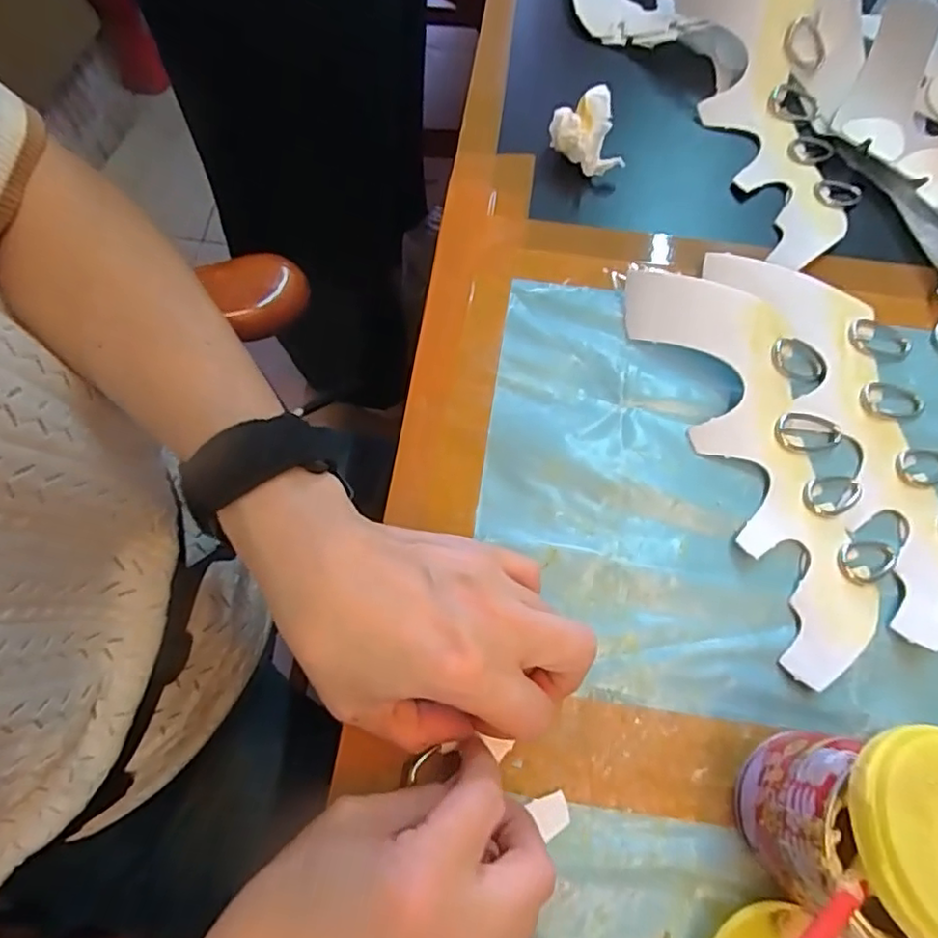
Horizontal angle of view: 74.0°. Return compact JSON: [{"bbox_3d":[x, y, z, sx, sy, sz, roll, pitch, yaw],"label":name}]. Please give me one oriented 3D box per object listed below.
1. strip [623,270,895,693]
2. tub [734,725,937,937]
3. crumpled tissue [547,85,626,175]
[{"bbox_3d":[0.149,-0.011,0.305,0.079,0.019,0.204,-16,77,-10],"label":"strip"},{"bbox_3d":[0.143,0.126,0.219,0.067,0.088,0.065,0,71,0],"label":"tub"},{"bbox_3d":[0.068,-0.193,0.365,0.036,0.033,0.038,-16,72,-5],"label":"crumpled tissue"}]

